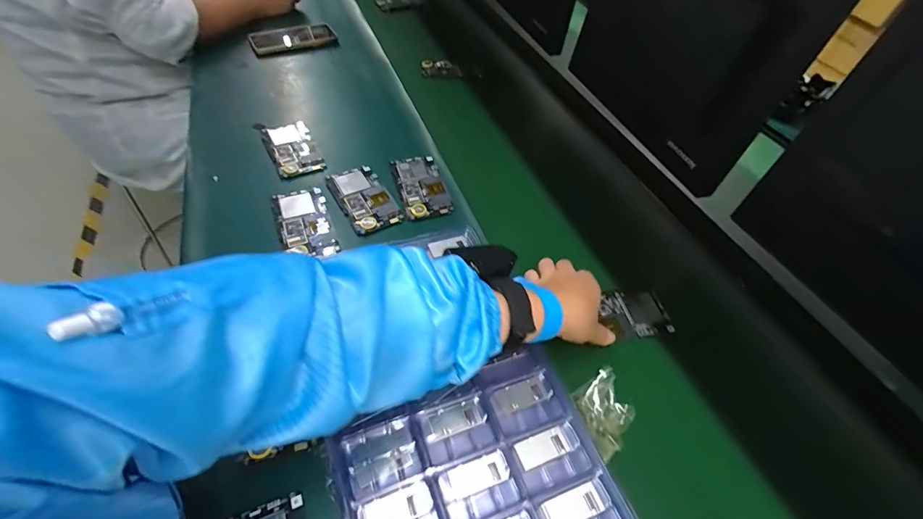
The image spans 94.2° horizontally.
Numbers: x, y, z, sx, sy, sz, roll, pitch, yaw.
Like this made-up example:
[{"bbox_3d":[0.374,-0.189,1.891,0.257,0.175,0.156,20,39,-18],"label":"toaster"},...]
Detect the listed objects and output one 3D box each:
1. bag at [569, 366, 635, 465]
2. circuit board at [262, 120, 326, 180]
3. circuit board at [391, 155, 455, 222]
[{"bbox_3d":[0.133,0.139,0.396,0.045,0.023,0.075,-7,51,-13],"label":"bag"},{"bbox_3d":[-0.258,-0.171,0.652,0.068,0.011,0.134,-18,54,-22],"label":"circuit board"},{"bbox_3d":[-0.057,-0.105,0.607,0.064,0.012,0.125,-10,51,-15],"label":"circuit board"}]

